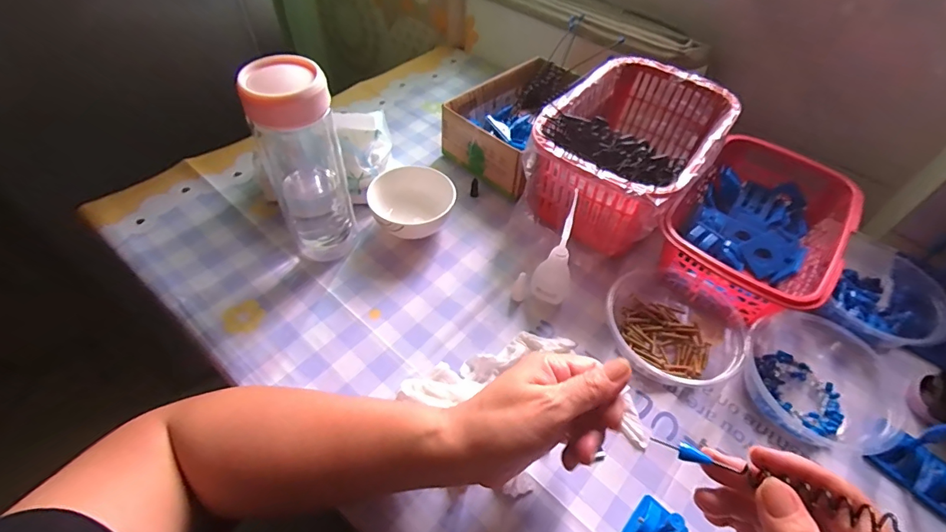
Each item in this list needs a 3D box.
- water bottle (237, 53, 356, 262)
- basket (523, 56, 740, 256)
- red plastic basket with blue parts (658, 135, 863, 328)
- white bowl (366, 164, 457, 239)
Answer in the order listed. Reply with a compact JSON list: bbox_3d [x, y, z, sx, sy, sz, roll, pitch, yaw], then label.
[{"bbox_3d":[-0.150,-0.087,0.404,0.062,0.178,0.056,-20,55,-17],"label":"water bottle"},{"bbox_3d":[0.171,-0.121,0.494,0.154,0.109,0.223,35,59,23],"label":"basket"},{"bbox_3d":[0.284,-0.036,0.456,0.140,0.071,0.196,35,59,23],"label":"red plastic basket with blue parts"},{"bbox_3d":[-0.064,-0.062,0.470,0.082,0.053,0.083,1,52,-1],"label":"white bowl"}]

